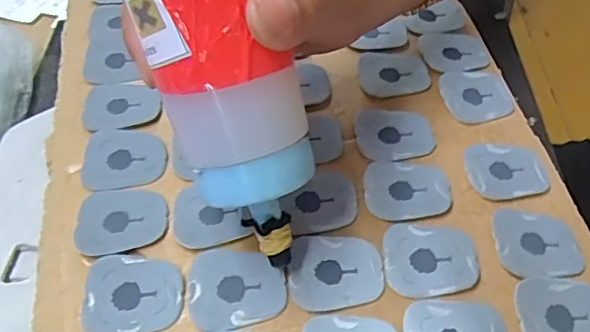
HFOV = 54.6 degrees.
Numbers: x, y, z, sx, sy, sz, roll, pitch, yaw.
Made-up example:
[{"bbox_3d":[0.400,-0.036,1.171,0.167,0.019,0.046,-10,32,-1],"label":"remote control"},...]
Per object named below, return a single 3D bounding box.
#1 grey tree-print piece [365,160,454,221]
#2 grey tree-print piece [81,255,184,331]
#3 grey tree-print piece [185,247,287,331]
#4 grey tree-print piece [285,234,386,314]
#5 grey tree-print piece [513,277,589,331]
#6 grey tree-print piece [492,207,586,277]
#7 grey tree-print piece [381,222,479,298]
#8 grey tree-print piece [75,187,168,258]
[{"bbox_3d":[0.052,0.010,0.265,0.039,0.004,0.034,-4,51,5],"label":"grey tree-print piece"},{"bbox_3d":[-0.065,0.051,0.228,0.038,0.004,0.033,-14,51,-3],"label":"grey tree-print piece"},{"bbox_3d":[-0.024,0.047,0.231,0.038,0.004,0.035,-19,52,-7],"label":"grey tree-print piece"},{"bbox_3d":[0.016,0.042,0.237,0.038,0.004,0.034,-11,51,-1],"label":"grey tree-print piece"},{"bbox_3d":[0.108,0.059,0.227,0.038,0.004,0.034,-16,51,-5],"label":"grey tree-print piece"},{"bbox_3d":[0.106,0.033,0.252,0.036,0.004,0.035,-5,51,4],"label":"grey tree-print piece"},{"bbox_3d":[0.057,0.039,0.242,0.039,0.004,0.035,-8,51,2],"label":"grey tree-print piece"},{"bbox_3d":[-0.076,0.023,0.251,0.039,0.004,0.033,-13,51,-3],"label":"grey tree-print piece"}]

